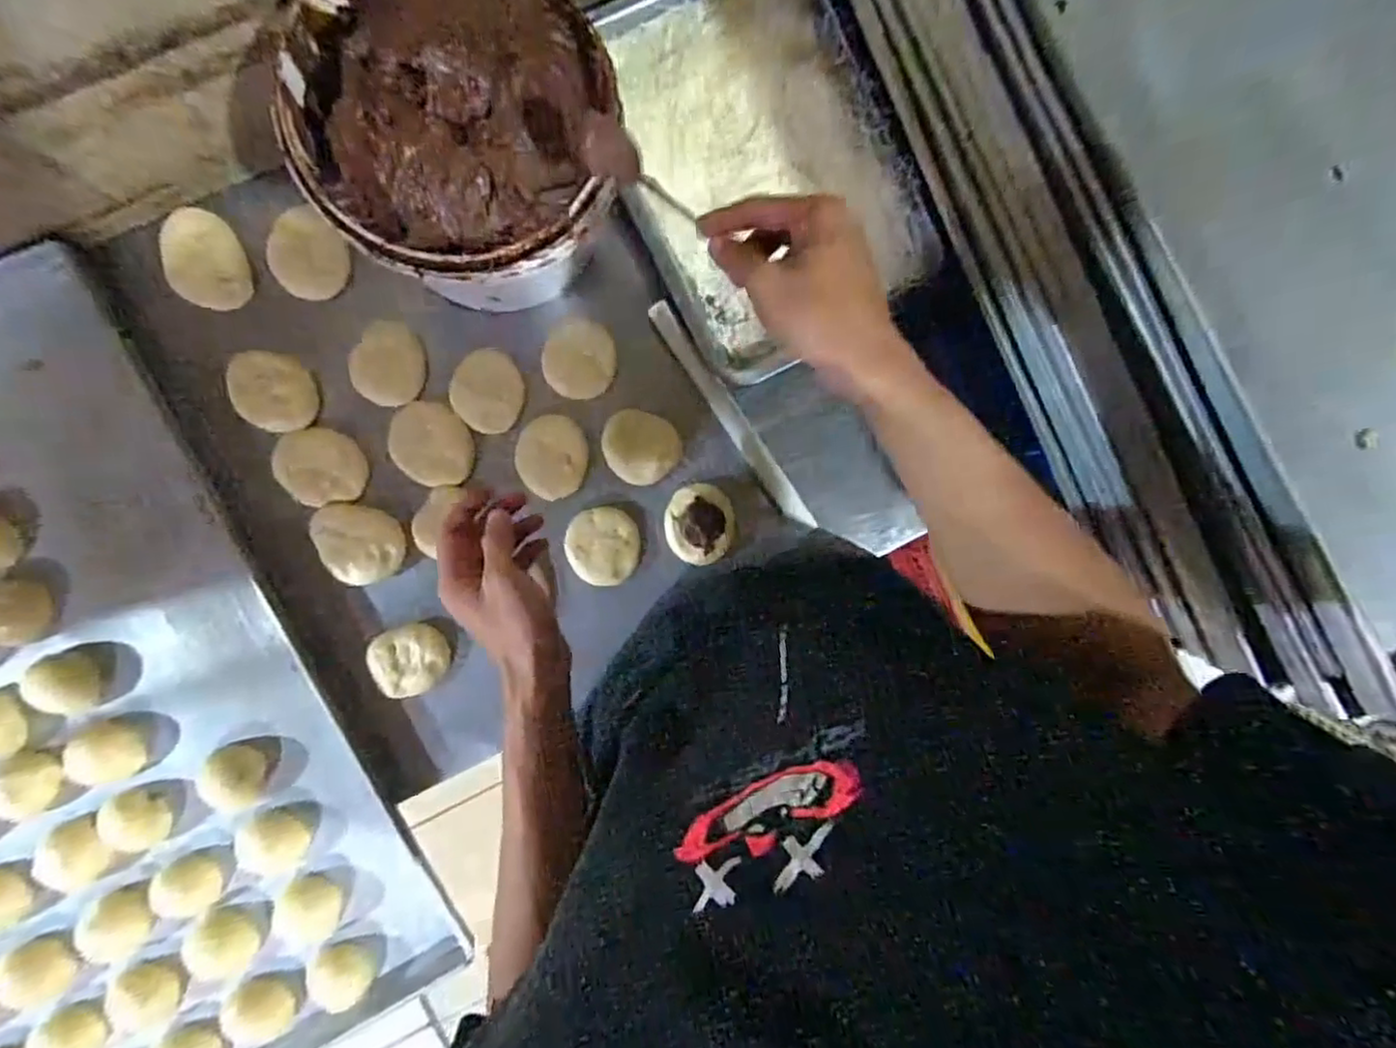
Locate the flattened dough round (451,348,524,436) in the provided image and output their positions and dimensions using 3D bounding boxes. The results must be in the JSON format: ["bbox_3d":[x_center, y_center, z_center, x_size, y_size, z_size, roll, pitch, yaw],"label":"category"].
[{"bbox_3d":[-0.190,-0.122,0.606,0.066,0.005,0.070,0,91,-6],"label":"flattened dough round"}]

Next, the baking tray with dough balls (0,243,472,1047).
[{"bbox_3d":[-0.558,0.183,0.575,0.456,0.054,0.733,-26,94,-5],"label":"baking tray with dough balls"}]

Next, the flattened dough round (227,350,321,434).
[{"bbox_3d":[-0.374,-0.117,0.588,0.072,0.007,0.067,0,91,-6],"label":"flattened dough round"}]

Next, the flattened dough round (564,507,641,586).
[{"bbox_3d":[-0.088,0.021,0.617,0.065,0.013,0.070,0,91,-6],"label":"flattened dough round"}]

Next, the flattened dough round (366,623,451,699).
[{"bbox_3d":[-0.261,0.124,0.607,0.067,0.014,0.063,0,91,-6],"label":"flattened dough round"}]

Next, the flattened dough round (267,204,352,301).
[{"bbox_3d":[-0.348,-0.238,0.594,0.082,0.007,0.066,43,87,-5],"label":"flattened dough round"}]

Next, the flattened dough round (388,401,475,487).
[{"bbox_3d":[-0.243,-0.073,0.610,0.066,0.004,0.080,-40,95,-4],"label":"flattened dough round"}]

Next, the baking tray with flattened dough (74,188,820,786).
[{"bbox_3d":[-0.204,-0.092,0.601,0.442,0.024,0.524,-29,94,-5],"label":"baking tray with flattened dough"}]

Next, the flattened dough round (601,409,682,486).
[{"bbox_3d":[-0.053,-0.071,0.615,0.070,0.015,0.063,38,87,-6],"label":"flattened dough round"}]

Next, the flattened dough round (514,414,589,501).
[{"bbox_3d":[-0.134,-0.061,0.611,0.064,0.014,0.074,-7,92,-6],"label":"flattened dough round"}]

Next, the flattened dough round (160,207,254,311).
[{"bbox_3d":[-0.426,-0.228,0.577,0.061,0.010,0.087,-10,92,-6],"label":"flattened dough round"}]

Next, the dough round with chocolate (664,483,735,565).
[{"bbox_3d":[0.002,0.000,0.622,0.062,0.016,0.072,-8,92,-6],"label":"dough round with chocolate"}]

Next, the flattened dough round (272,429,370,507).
[{"bbox_3d":[-0.339,-0.050,0.600,0.079,0.010,0.064,21,89,-6],"label":"flattened dough round"}]

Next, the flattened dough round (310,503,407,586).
[{"bbox_3d":[-0.306,0.016,0.593,0.079,0.018,0.065,37,87,-6],"label":"flattened dough round"}]

